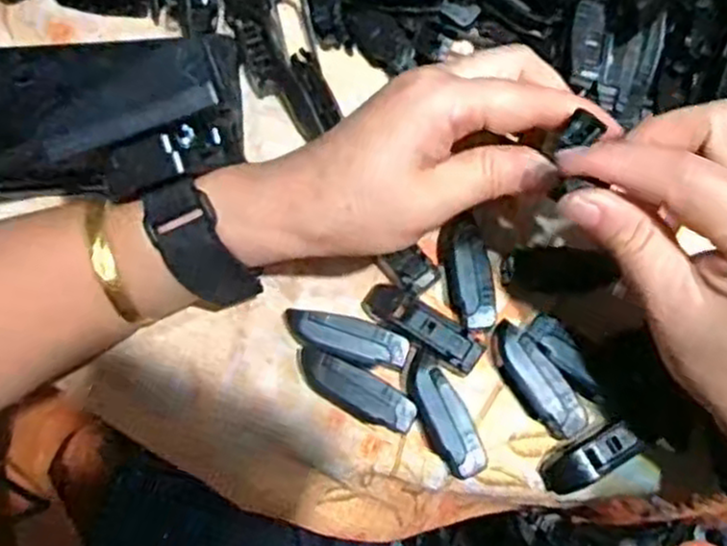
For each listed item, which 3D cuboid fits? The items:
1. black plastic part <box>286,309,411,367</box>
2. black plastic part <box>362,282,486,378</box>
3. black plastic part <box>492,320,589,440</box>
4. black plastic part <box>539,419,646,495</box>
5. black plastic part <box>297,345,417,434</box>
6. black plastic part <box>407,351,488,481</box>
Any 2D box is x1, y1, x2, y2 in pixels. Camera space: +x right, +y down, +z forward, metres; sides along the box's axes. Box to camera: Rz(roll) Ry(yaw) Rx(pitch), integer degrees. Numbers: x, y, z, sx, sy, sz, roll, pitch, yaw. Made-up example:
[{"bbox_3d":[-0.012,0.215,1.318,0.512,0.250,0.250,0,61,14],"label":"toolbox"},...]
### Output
[{"bbox_3d":[-0.008,0.029,0.334,0.054,0.016,0.017,20,74,5],"label":"black plastic part"},{"bbox_3d":[0.025,0.024,0.337,0.057,0.012,0.019,32,75,23],"label":"black plastic part"},{"bbox_3d":[0.074,0.048,0.330,0.019,0.016,0.055,-34,77,-10],"label":"black plastic part"},{"bbox_3d":[0.097,0.078,0.324,0.040,0.017,0.021,-37,77,-11],"label":"black plastic part"},{"bbox_3d":[-0.005,0.051,0.329,0.056,0.014,0.018,29,75,8],"label":"black plastic part"},{"bbox_3d":[0.034,0.062,0.325,0.016,0.019,0.054,-25,75,-8],"label":"black plastic part"}]

